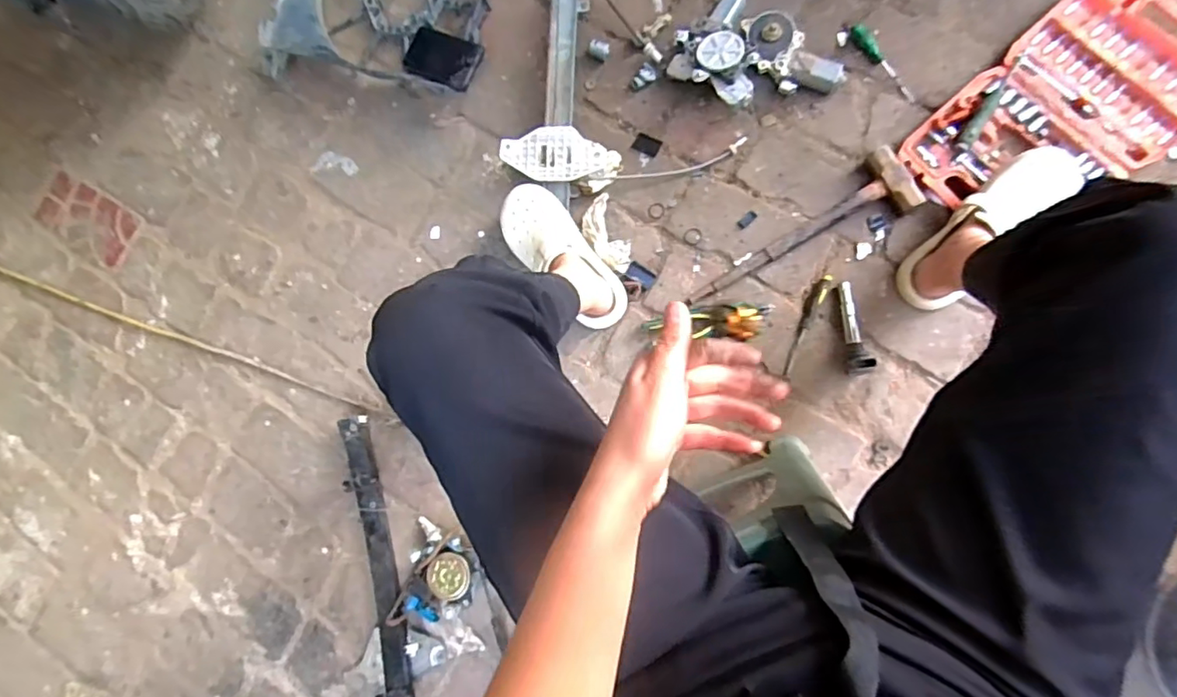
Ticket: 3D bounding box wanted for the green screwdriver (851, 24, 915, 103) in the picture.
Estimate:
[{"bbox_3d":[0.455,-0.440,0.891,0.024,0.023,0.145,-34,83,5],"label":"green screwdriver"}]

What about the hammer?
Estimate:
[{"bbox_3d":[0.309,-0.175,0.874,0.363,0.036,0.099,-27,83,6],"label":"hammer"}]

